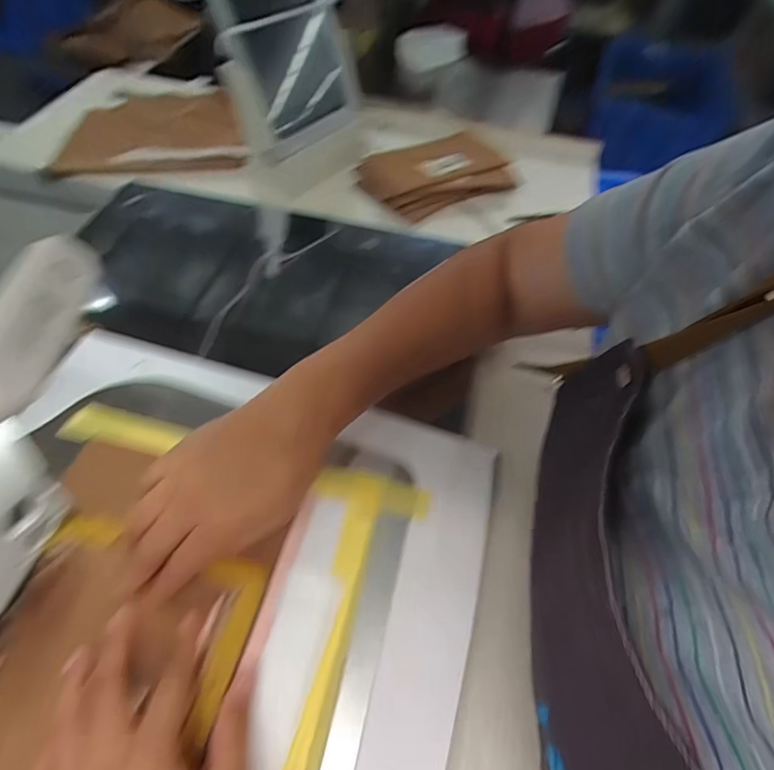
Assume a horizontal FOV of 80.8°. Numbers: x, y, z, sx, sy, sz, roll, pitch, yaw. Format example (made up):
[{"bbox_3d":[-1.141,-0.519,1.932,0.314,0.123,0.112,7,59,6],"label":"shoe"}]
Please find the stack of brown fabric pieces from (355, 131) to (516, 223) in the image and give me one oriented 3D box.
[{"bbox_3d":[0.064,-0.285,0.608,0.190,0.038,0.136,-25,62,-17],"label":"stack of brown fabric pieces"}]

